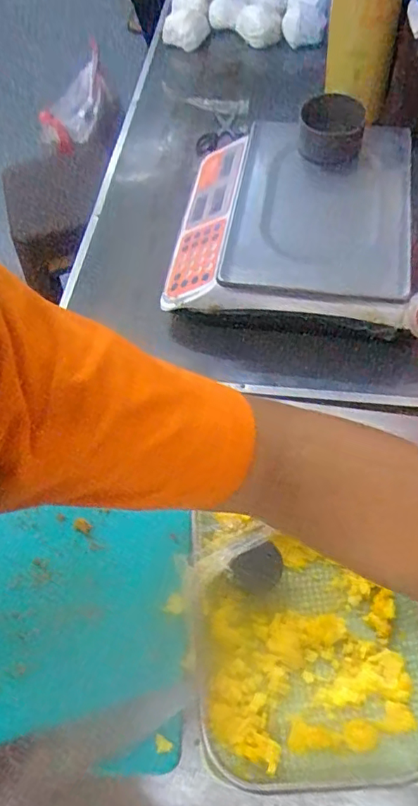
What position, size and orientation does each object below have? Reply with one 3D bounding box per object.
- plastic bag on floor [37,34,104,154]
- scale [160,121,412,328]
[{"bbox_3d":[-0.347,-0.802,1.448,0.122,0.084,0.317,16,75,12],"label":"plastic bag on floor"},{"bbox_3d":[0.110,-0.254,0.748,0.310,0.085,0.317,7,61,8],"label":"scale"}]

